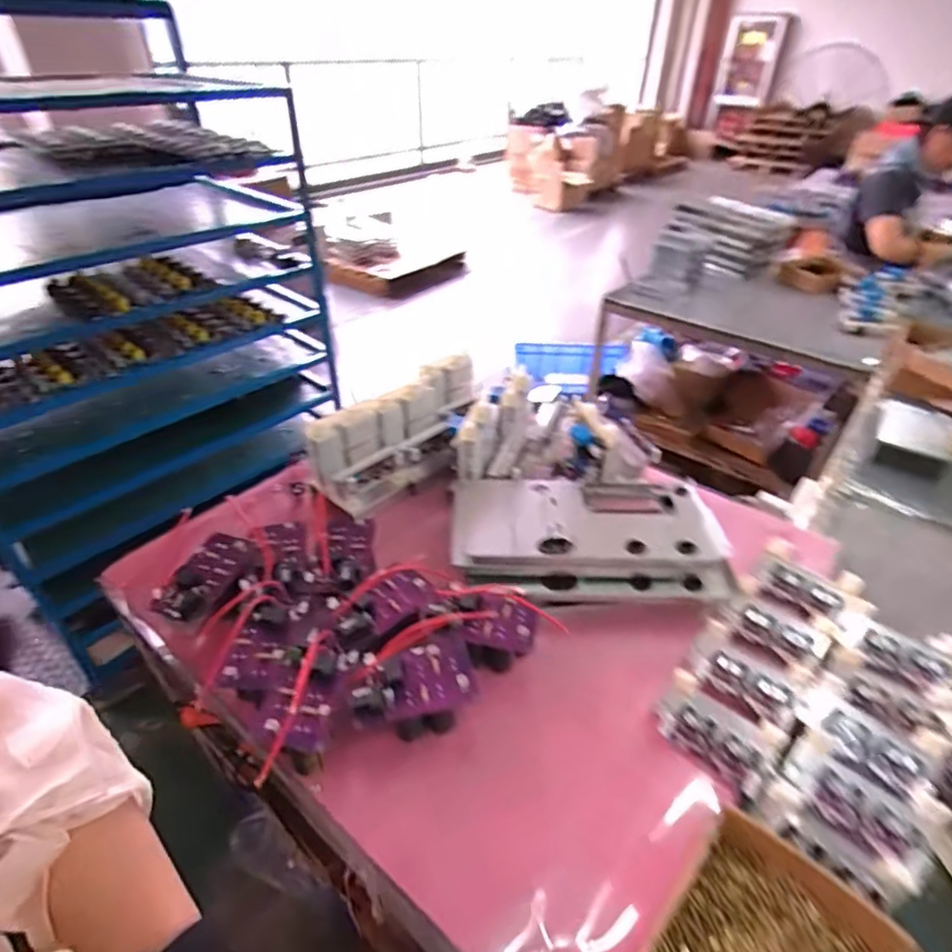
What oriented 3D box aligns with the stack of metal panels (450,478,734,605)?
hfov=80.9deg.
[{"bbox_3d":[0.162,0.077,0.821,0.372,0.079,0.208,2,38,2],"label":"stack of metal panels"}]

